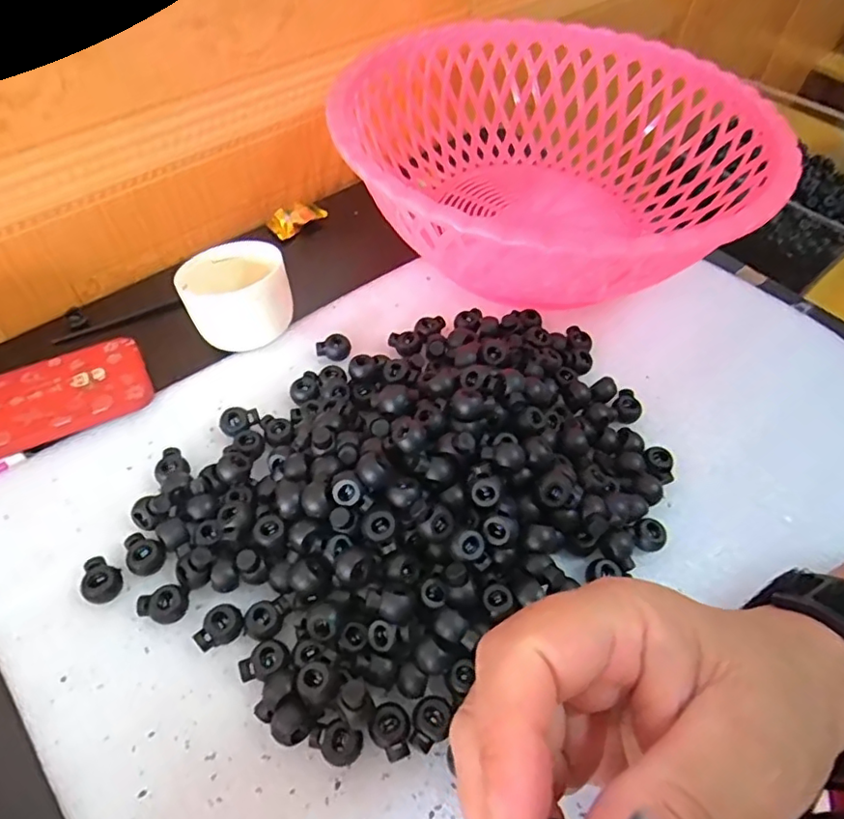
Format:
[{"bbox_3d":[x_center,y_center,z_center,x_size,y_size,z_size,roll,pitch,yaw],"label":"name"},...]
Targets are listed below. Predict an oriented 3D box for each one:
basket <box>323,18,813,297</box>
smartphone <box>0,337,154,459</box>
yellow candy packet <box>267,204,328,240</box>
[{"bbox_3d":[0.095,-0.181,0.434,0.292,0.101,0.291,8,54,1],"label":"basket"},{"bbox_3d":[-0.237,-0.005,0.341,0.137,0.010,0.068,-23,60,-20],"label":"smartphone"},{"bbox_3d":[-0.103,-0.158,0.473,0.046,0.012,0.021,-38,65,-27],"label":"yellow candy packet"}]

